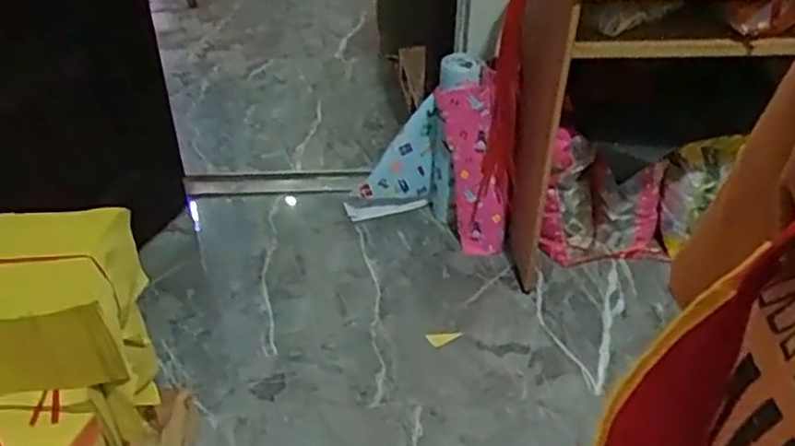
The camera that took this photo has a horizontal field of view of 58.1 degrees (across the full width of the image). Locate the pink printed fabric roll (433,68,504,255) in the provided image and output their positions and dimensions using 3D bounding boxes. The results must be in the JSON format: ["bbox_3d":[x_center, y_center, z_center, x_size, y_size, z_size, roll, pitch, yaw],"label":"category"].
[{"bbox_3d":[0.196,-0.138,1.843,0.098,0.484,0.127,-18,22,-23],"label":"pink printed fabric roll"}]

